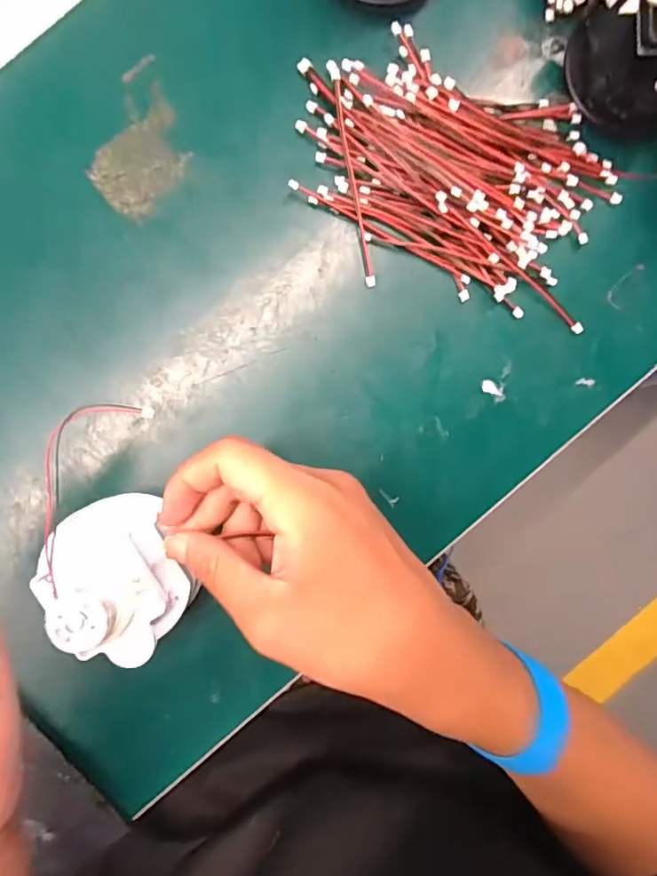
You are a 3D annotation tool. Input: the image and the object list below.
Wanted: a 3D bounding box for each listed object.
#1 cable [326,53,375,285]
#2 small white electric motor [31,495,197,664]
[{"bbox_3d":[0.013,-0.137,0.280,0.005,0.010,0.113,-11,94,-3],"label":"cable"},{"bbox_3d":[-0.097,0.064,0.242,0.033,0.078,0.068,-34,93,19],"label":"small white electric motor"}]

